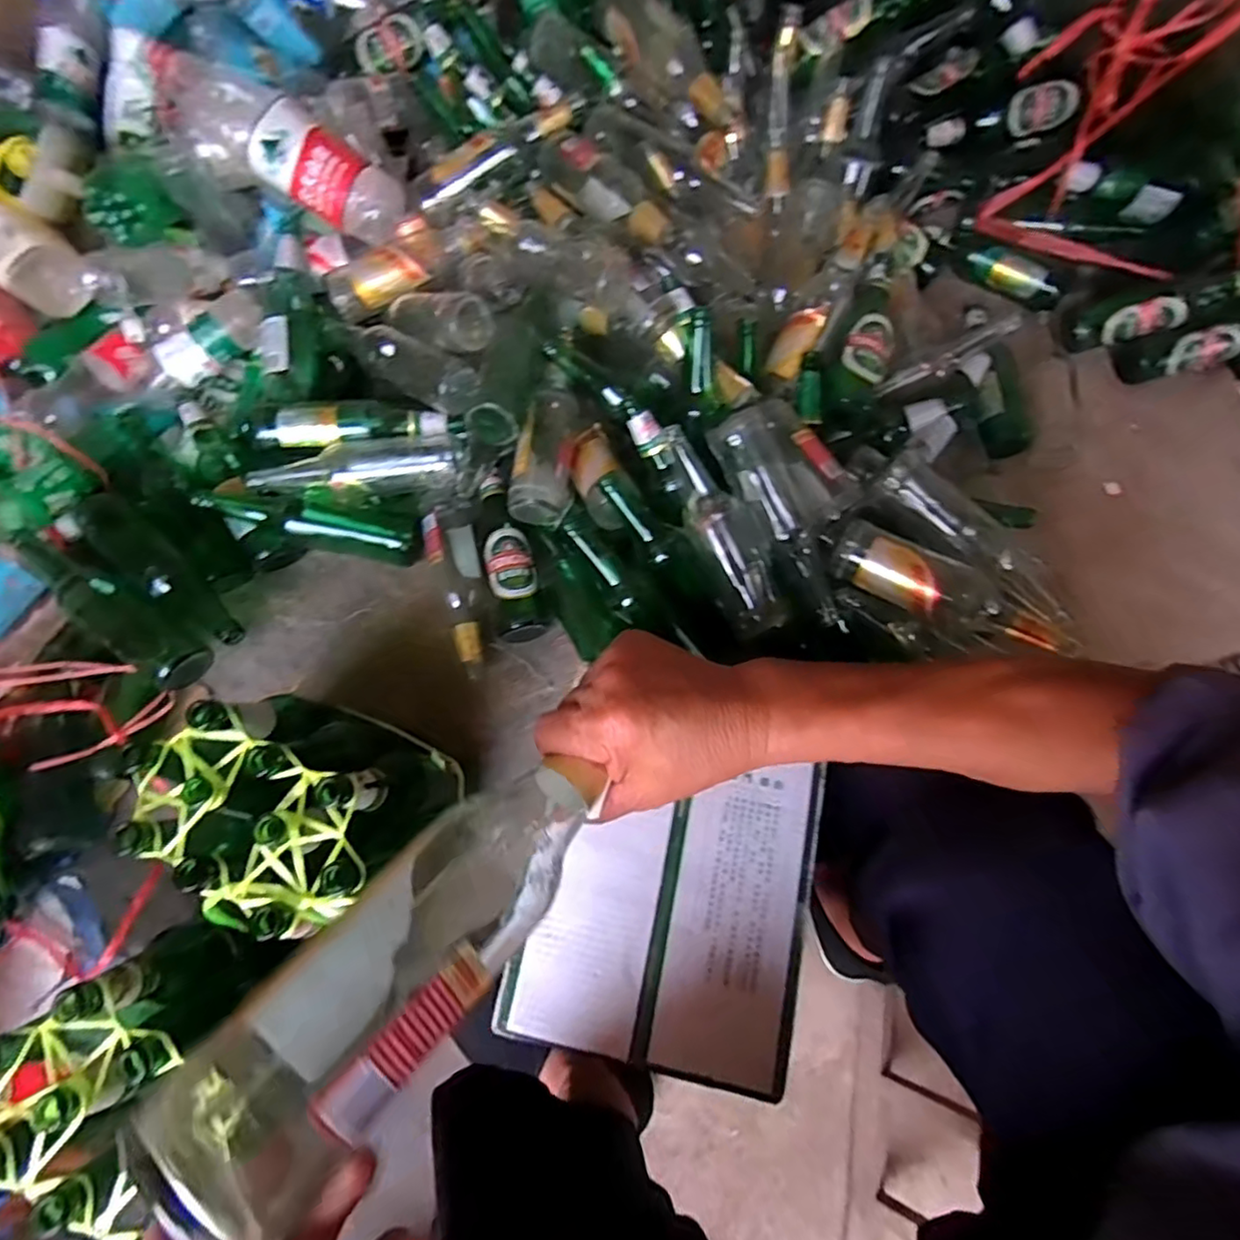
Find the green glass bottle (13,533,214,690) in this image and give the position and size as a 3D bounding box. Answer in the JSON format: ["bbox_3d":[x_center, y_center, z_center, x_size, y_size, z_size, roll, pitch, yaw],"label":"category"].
[{"bbox_3d":[-0.603,-0.011,0.729,0.263,0.067,0.066,32,76,9],"label":"green glass bottle"}]

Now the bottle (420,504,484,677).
[{"bbox_3d":[-0.207,-0.037,0.804,0.066,0.067,0.233,-14,74,-5],"label":"bottle"}]

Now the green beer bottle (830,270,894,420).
[{"bbox_3d":[0.320,-0.361,0.816,0.072,0.068,0.217,15,74,4],"label":"green beer bottle"}]

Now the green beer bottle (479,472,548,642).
[{"bbox_3d":[-0.148,-0.088,0.795,0.080,0.061,0.230,-13,74,-5],"label":"green beer bottle"}]

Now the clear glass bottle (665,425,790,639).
[{"bbox_3d":[0.123,-0.104,0.729,0.065,0.057,0.260,-26,95,-8],"label":"clear glass bottle"}]

